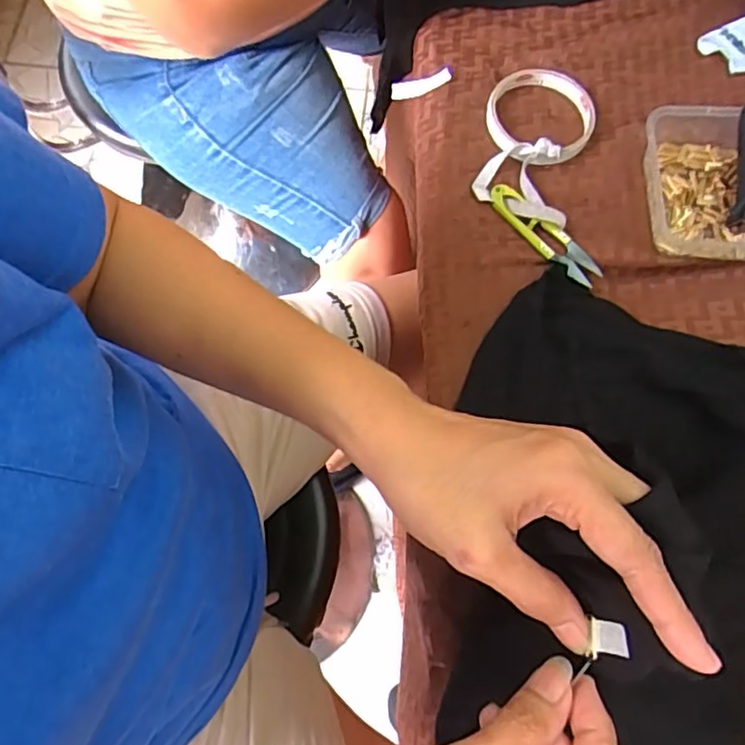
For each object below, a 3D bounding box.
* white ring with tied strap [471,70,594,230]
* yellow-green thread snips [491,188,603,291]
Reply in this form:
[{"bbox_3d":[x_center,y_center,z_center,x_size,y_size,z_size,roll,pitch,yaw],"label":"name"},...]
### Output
[{"bbox_3d":[0.127,-0.185,0.460,0.082,0.020,0.141,19,72,6],"label":"white ring with tied strap"},{"bbox_3d":[0.128,-0.103,0.439,0.023,0.010,0.100,-42,76,-13],"label":"yellow-green thread snips"}]

